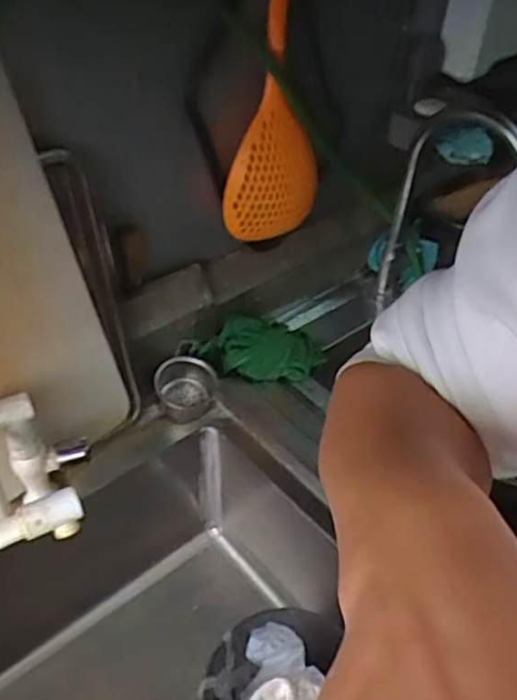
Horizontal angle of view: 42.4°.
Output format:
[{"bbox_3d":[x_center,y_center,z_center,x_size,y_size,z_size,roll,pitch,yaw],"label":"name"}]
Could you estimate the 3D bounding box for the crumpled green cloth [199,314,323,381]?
[{"bbox_3d":[0.005,-0.004,0.884,0.170,0.055,0.096,-8,44,-11],"label":"crumpled green cloth"}]

